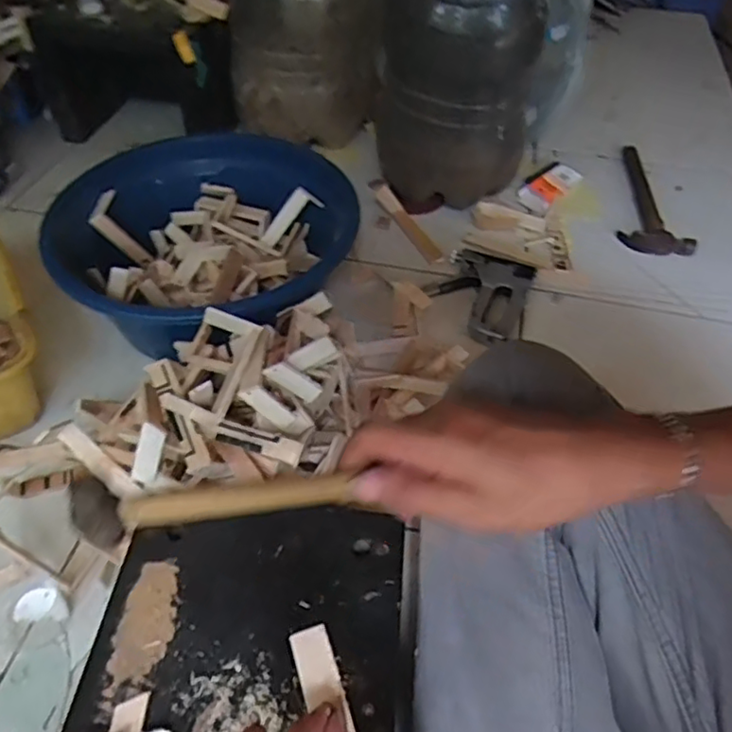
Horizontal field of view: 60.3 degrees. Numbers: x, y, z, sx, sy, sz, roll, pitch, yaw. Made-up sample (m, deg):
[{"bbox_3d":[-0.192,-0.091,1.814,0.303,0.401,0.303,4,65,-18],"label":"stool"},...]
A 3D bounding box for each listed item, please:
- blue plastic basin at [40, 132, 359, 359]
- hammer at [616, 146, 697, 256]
[{"bbox_3d":[-0.193,-0.150,0.785,0.346,0.130,0.346,1,48,-1],"label":"blue plastic basin"},{"bbox_3d":[0.456,-0.270,1.021,0.109,0.040,0.284,8,48,6],"label":"hammer"}]

